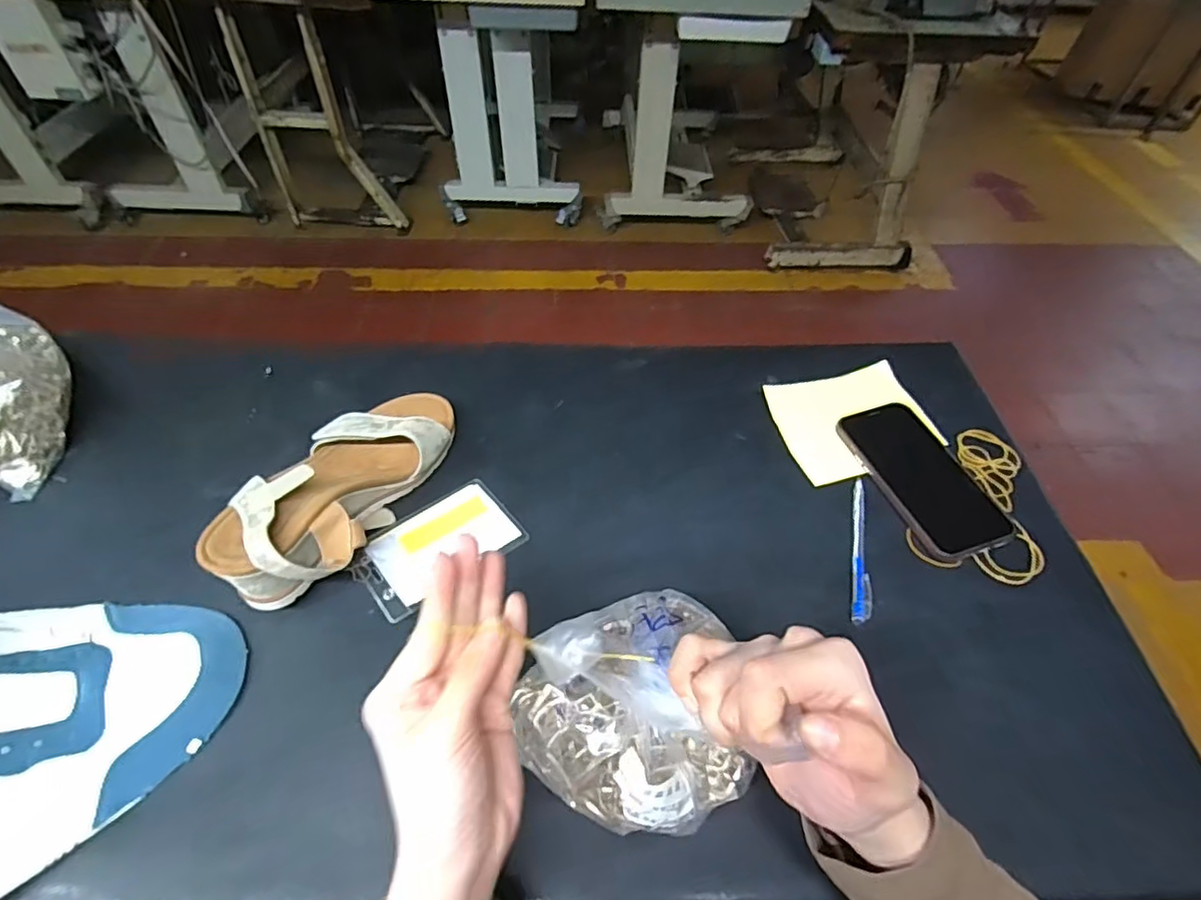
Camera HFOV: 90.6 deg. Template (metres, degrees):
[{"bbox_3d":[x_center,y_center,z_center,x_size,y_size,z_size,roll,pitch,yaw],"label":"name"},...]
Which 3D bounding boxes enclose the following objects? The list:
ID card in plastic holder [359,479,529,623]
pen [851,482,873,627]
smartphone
[{"bbox_3d":[-0.132,0.075,0.486,0.126,0.009,0.085,-30,52,-31],"label":"ID card in plastic holder"},{"bbox_3d":[0.219,0.080,0.494,0.014,0.010,0.134,13,53,7],"label":"pen"},{"bbox_3d":[0.292,0.024,0.541,0.085,0.016,0.159,-13,54,-13],"label":"smartphone"}]

